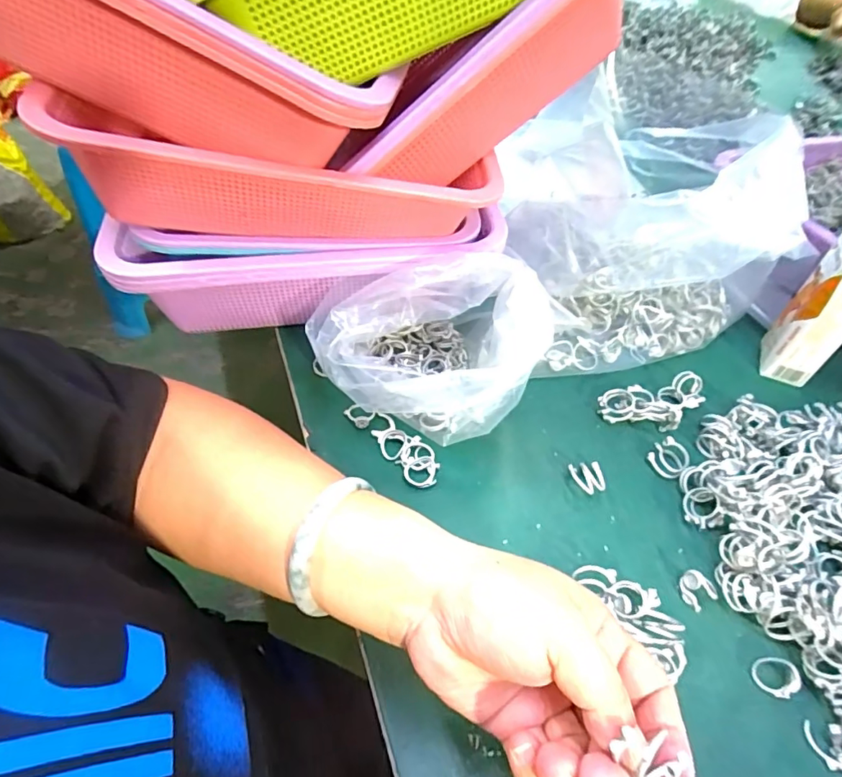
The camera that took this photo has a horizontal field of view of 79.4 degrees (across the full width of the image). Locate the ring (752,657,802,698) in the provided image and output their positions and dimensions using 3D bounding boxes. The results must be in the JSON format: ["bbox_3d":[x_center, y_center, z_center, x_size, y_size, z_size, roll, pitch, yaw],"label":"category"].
[{"bbox_3d":[0.197,0.159,0.279,0.019,0.015,0.020,2,51,-2],"label":"ring"}]

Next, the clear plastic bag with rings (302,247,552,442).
[{"bbox_3d":[0.005,-0.025,0.365,0.154,0.099,0.117,-13,53,-14],"label":"clear plastic bag with rings"}]

